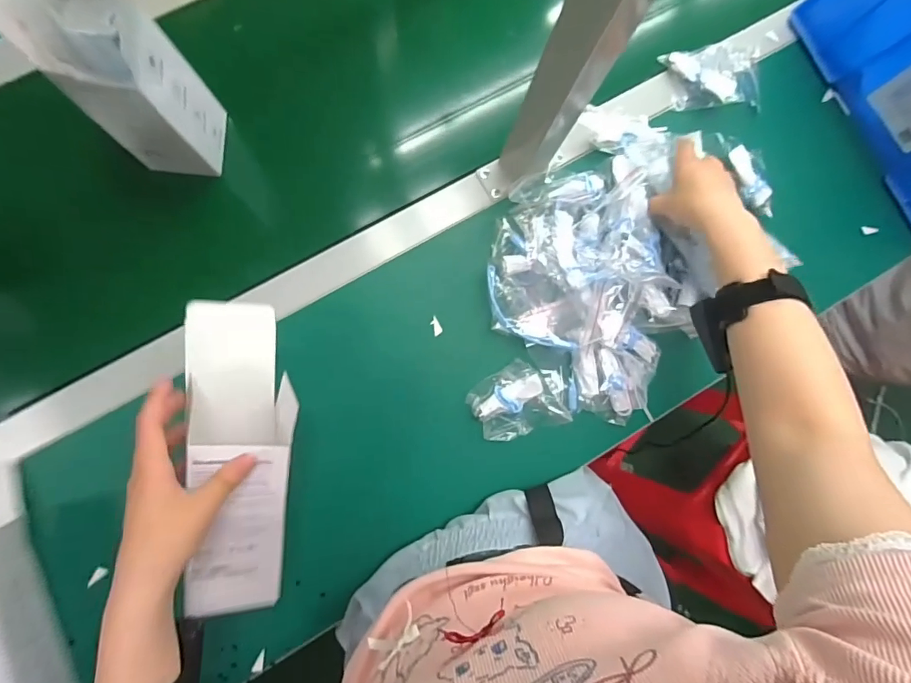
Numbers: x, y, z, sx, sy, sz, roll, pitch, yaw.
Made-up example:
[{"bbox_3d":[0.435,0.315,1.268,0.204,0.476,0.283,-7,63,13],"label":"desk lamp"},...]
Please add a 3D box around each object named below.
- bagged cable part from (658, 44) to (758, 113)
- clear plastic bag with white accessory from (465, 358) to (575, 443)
[{"bbox_3d":[0.309,-0.310,0.557,0.112,0.029,0.085,-13,88,-7],"label":"bagged cable part"},{"bbox_3d":[0.064,0.069,0.504,0.083,0.018,0.083,-34,91,-7],"label":"clear plastic bag with white accessory"}]

